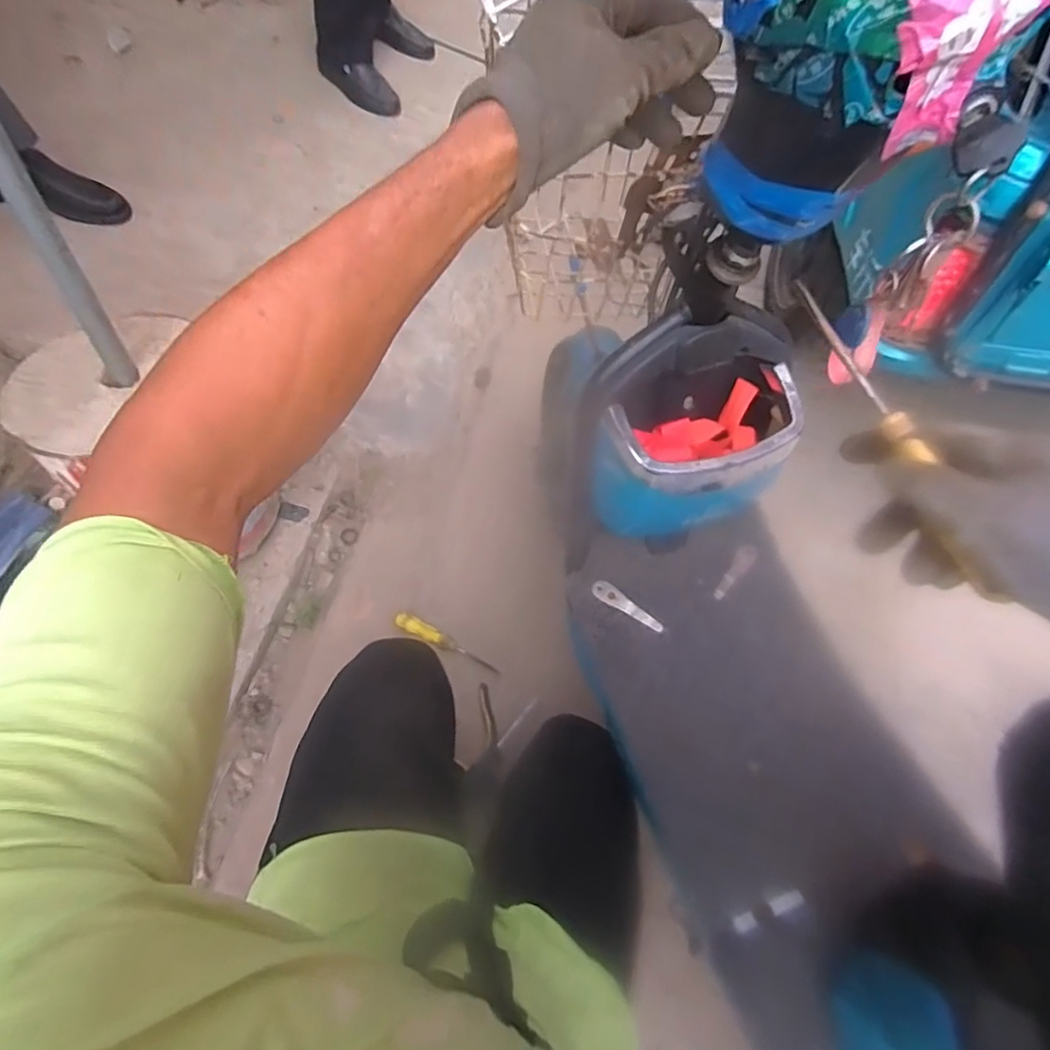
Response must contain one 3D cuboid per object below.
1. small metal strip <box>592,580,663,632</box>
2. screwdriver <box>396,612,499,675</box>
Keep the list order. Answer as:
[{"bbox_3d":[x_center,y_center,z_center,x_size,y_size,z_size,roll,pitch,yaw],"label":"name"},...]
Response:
[{"bbox_3d":[0.127,0.098,0.724,0.094,0.008,0.025,28,64,12],"label":"small metal strip"},{"bbox_3d":[-0.131,0.201,1.001,0.191,0.024,0.029,29,63,-1],"label":"screwdriver"}]

